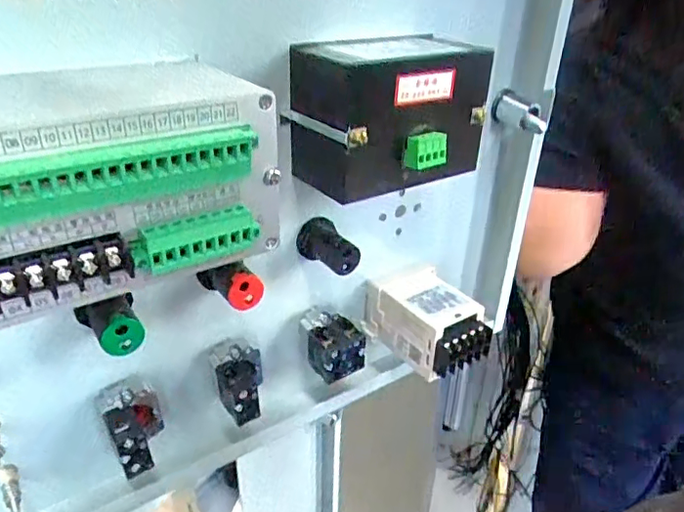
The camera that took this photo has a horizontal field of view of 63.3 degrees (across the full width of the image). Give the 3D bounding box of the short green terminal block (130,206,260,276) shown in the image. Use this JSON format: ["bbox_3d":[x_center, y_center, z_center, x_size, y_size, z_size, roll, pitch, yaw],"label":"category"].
[{"bbox_3d":[-0.055,-0.007,0.208,0.046,0.016,0.008,-18,34,-31],"label":"short green terminal block"}]

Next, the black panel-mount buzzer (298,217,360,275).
[{"bbox_3d":[-0.009,-0.006,0.343,0.024,0.025,0.035,-18,34,-31],"label":"black panel-mount buzzer"}]

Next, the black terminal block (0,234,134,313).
[{"bbox_3d":[-0.104,0.008,0.180,0.067,0.012,0.010,-18,34,-31],"label":"black terminal block"}]

